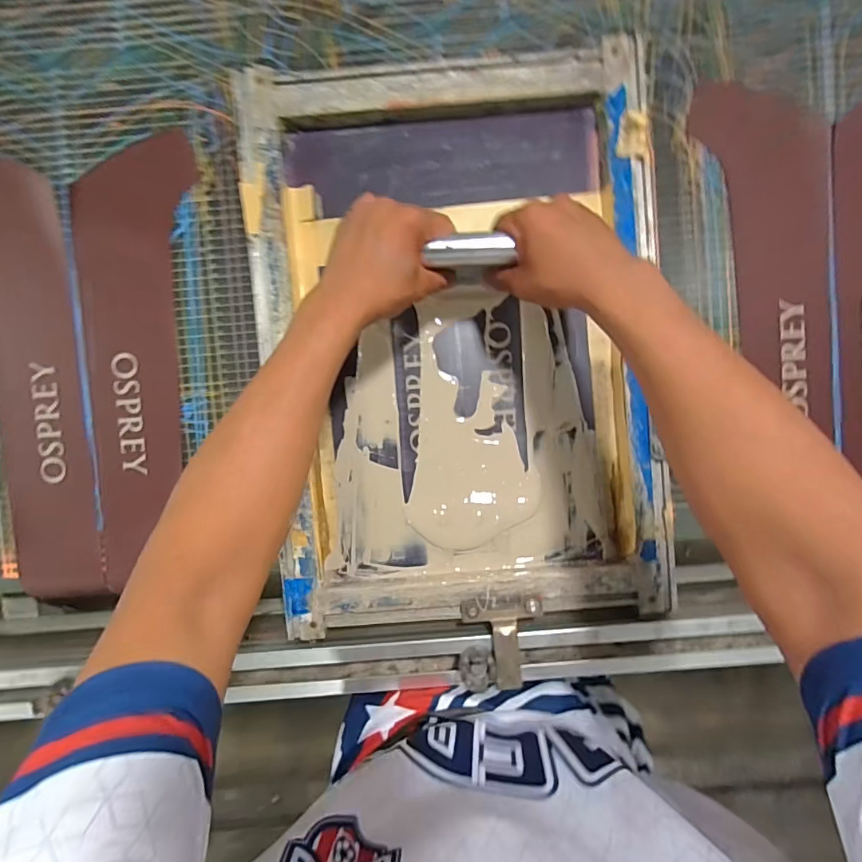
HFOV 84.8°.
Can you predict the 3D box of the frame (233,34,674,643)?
[{"bbox_3d":[0.030,-0.082,0.468,0.392,0.032,0.543,-5,93,-1],"label":"frame"}]

